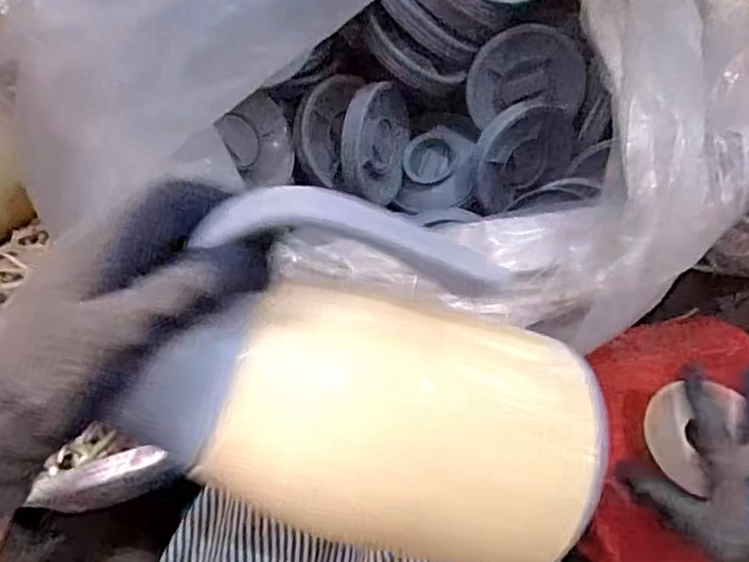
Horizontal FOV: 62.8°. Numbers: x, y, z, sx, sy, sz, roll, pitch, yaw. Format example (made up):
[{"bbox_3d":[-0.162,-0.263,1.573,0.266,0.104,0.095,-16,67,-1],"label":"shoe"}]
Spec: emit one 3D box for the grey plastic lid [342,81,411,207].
[{"bbox_3d":[0.006,-0.158,0.714,0.018,0.125,0.129,15,100,29],"label":"grey plastic lid"}]

